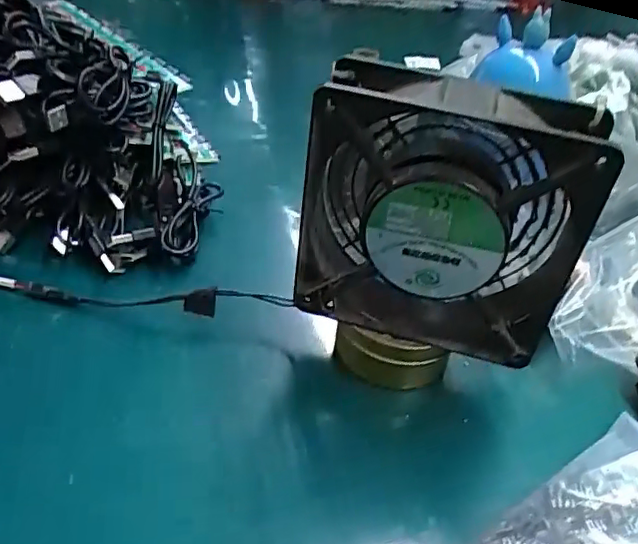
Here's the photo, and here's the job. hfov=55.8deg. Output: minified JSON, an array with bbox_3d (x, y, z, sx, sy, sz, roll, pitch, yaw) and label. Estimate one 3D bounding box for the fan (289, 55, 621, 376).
[{"bbox_3d":[0.054,-0.024,0.278,0.121,0.118,0.046,11,39,8],"label":"fan"}]

